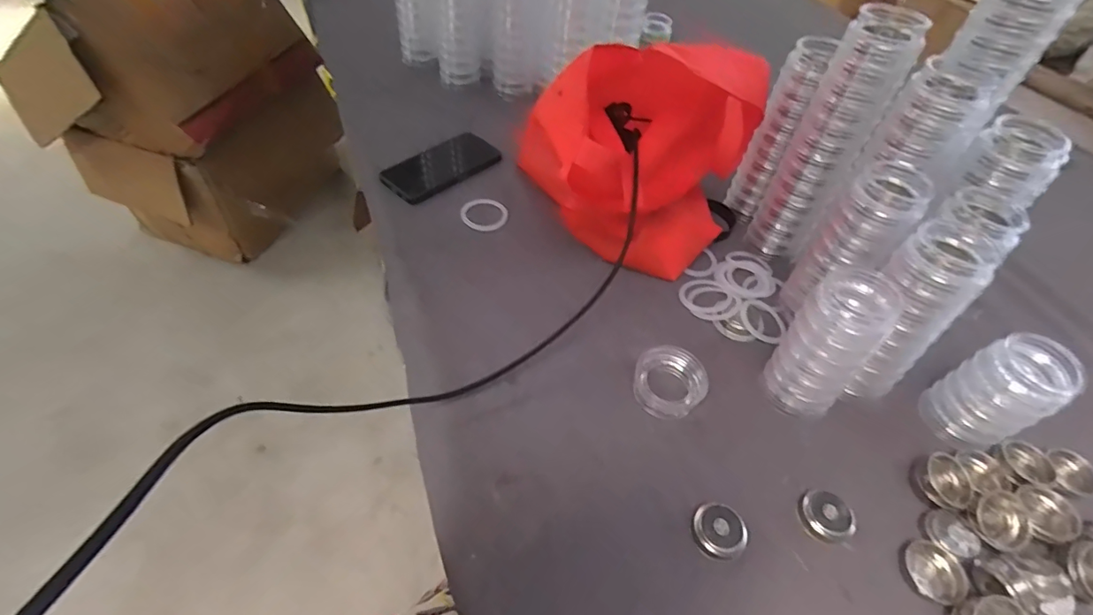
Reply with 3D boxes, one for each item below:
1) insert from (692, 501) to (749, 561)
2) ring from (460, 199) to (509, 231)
[{"bbox_3d":[0.143,0.185,0.419,0.042,0.018,0.040,16,51,7],"label":"insert"},{"bbox_3d":[-0.082,-0.123,0.665,0.061,0.009,0.056,3,50,-4],"label":"ring"}]

